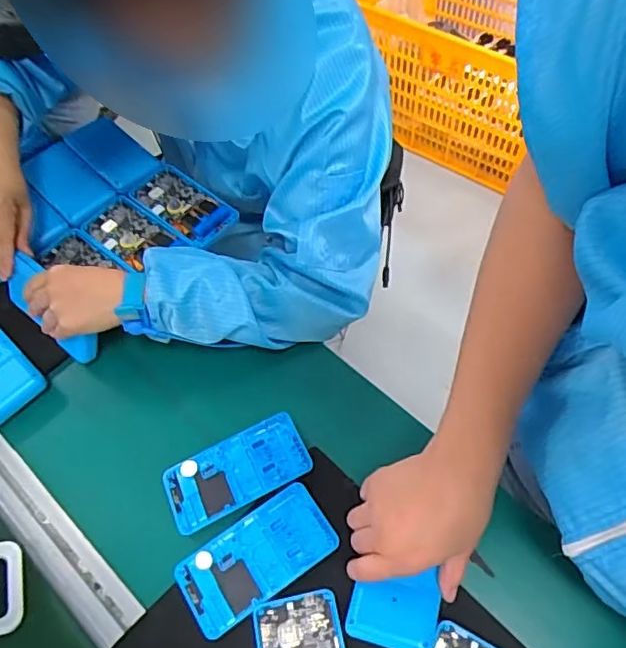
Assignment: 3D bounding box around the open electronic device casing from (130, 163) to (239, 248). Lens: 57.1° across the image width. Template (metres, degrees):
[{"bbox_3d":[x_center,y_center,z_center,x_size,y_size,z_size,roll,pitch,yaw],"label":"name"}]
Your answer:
[{"bbox_3d":[-0.161,-0.150,0.714,0.137,0.015,0.074,36,67,21],"label":"open electronic device casing"}]

